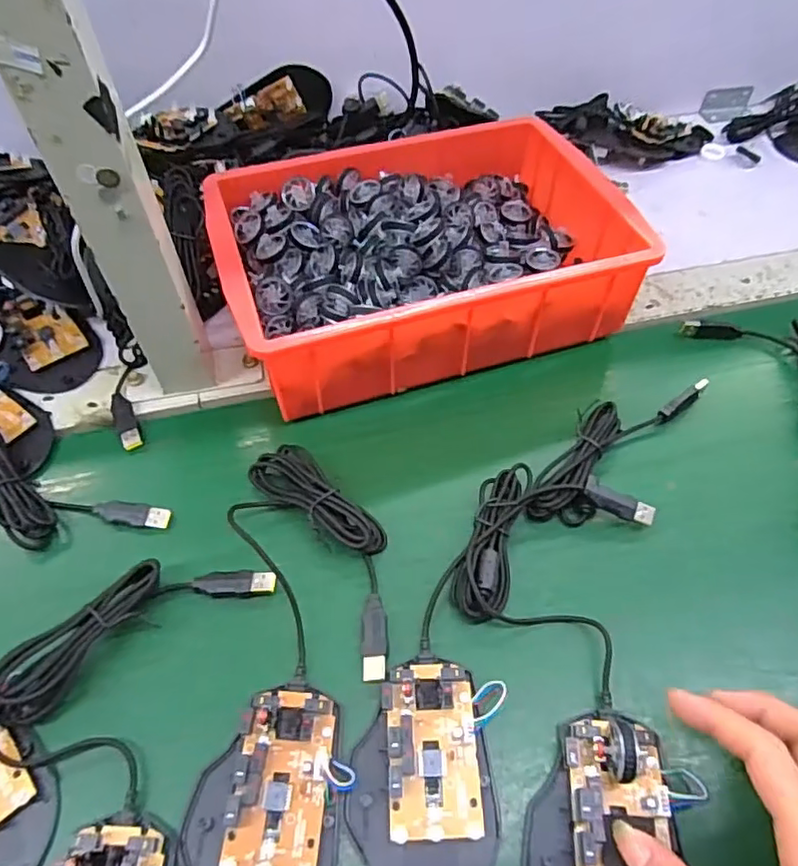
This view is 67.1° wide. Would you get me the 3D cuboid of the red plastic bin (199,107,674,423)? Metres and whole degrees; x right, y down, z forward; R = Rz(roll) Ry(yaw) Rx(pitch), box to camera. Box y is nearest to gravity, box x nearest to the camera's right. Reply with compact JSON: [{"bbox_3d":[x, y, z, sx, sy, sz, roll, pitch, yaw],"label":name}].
[{"bbox_3d":[0.012,-0.140,0.474,0.290,0.084,0.203,-16,56,-11],"label":"red plastic bin"}]

